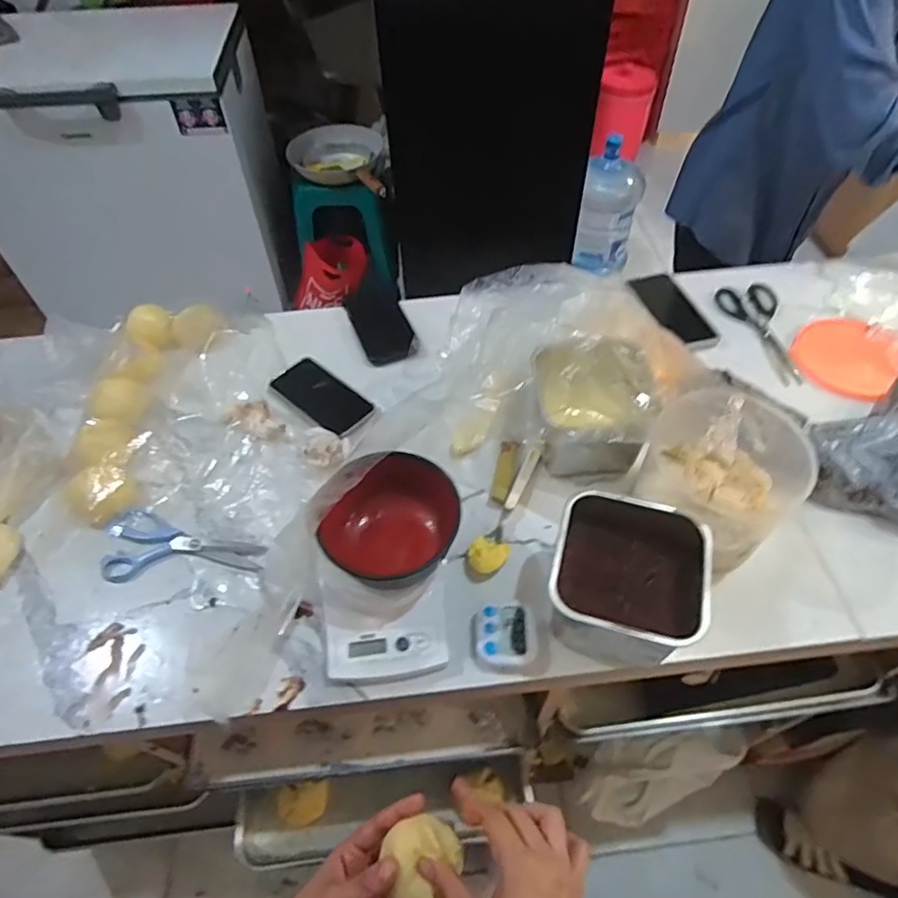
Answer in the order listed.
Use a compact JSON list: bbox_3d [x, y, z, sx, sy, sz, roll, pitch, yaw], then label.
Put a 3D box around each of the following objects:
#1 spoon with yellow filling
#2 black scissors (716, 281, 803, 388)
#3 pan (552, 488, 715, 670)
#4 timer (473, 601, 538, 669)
[{"bbox_3d":[0.072,0.060,0.677,0.039,0.024,0.192,19,56,16],"label":"spoon with yellow filling"},{"bbox_3d":[0.460,-0.171,0.862,0.083,0.016,0.205,-1,53,1],"label":"black scissors"},{"bbox_3d":[0.171,0.128,0.580,0.133,0.110,0.137,13,55,11],"label":"pan"},{"bbox_3d":[0.056,0.189,0.592,0.060,0.017,0.063,-7,53,-3],"label":"timer"}]

